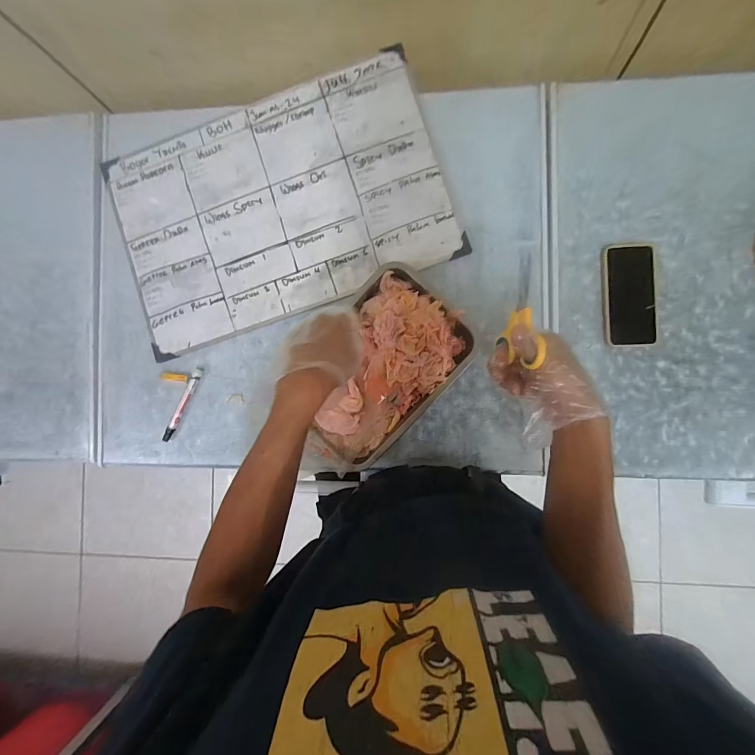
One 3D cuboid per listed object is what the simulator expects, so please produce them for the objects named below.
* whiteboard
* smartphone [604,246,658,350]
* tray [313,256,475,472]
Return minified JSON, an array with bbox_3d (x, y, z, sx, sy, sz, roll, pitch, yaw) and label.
[{"bbox_3d":[-0.178,-0.301,0.624,0.578,0.013,0.395,-18,87,4],"label":"whiteboard"},{"bbox_3d":[0.415,-0.133,0.568,0.082,0.016,0.163,-1,93,-2],"label":"smartphone"},{"bbox_3d":[0.002,-0.010,0.562,0.196,0.069,0.307,39,92,4],"label":"tray"}]

